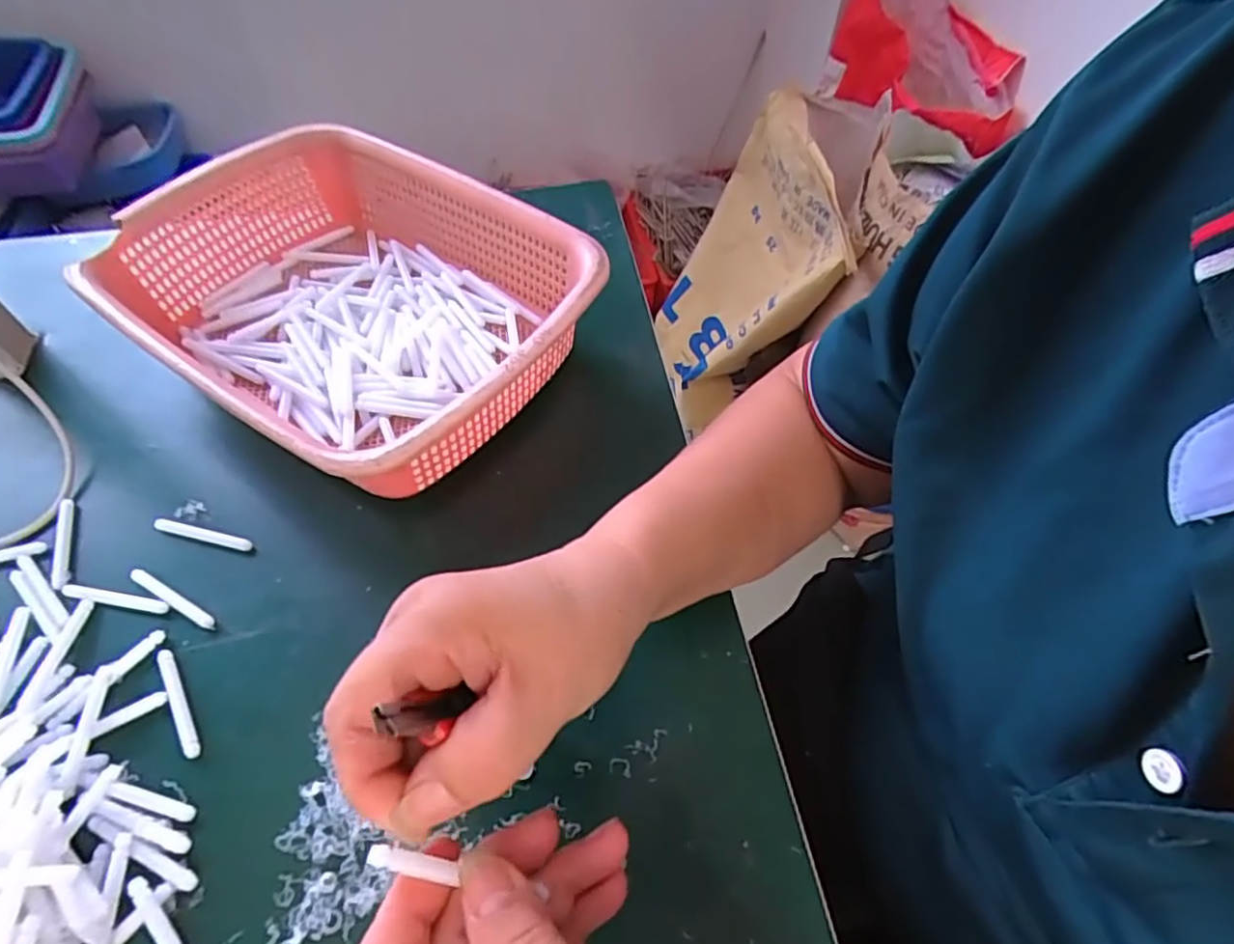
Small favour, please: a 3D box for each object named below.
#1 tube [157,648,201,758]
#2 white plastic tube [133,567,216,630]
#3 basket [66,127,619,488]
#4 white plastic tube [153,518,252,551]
[{"bbox_3d":[-0.215,0.111,0.315,0.007,0.004,0.059,-29,59,-19],"label":"tube"},{"bbox_3d":[-0.238,0.067,0.346,0.059,0.004,0.007,25,58,16],"label":"white plastic tube"},{"bbox_3d":[-0.166,-0.106,0.414,0.281,0.074,0.213,31,60,20],"label":"basket"},{"bbox_3d":[-0.237,0.035,0.369,0.058,0.005,0.008,12,55,8],"label":"white plastic tube"}]

